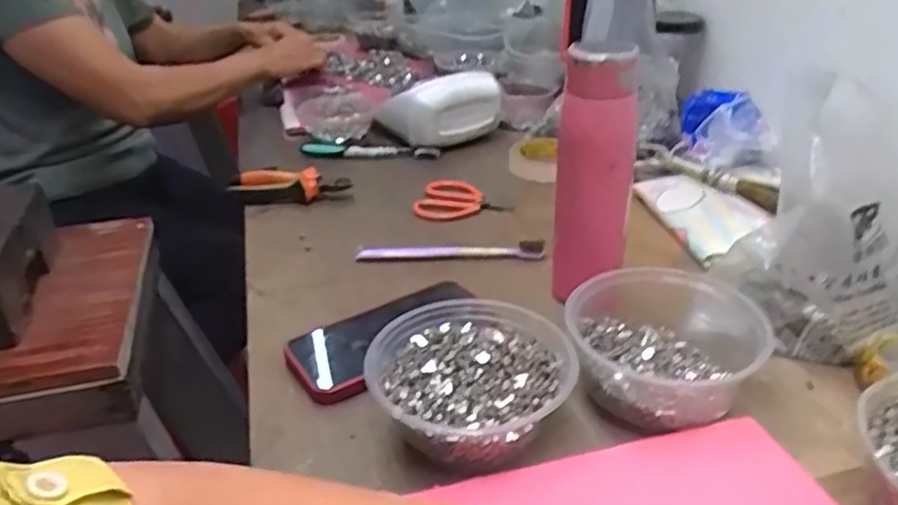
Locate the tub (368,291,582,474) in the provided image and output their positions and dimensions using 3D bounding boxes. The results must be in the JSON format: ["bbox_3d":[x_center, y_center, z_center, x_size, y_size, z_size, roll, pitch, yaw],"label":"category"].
[{"bbox_3d":[0.015,0.089,0.475,0.135,0.056,0.133,-7,31,-8],"label":"tub"}]

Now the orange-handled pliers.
[{"bbox_3d":[-0.193,-0.076,0.821,0.149,0.031,0.045,-6,31,-7],"label":"orange-handled pliers"}]

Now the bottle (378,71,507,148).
[{"bbox_3d":[-0.008,-0.193,0.950,0.170,0.090,0.072,-12,33,-17],"label":"bottle"}]

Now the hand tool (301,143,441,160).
[{"bbox_3d":[-0.109,-0.141,0.944,0.186,0.017,0.028,2,29,10],"label":"hand tool"}]

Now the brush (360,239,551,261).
[{"bbox_3d":[0.002,-0.001,0.693,0.189,0.013,0.018,-2,31,0],"label":"brush"}]

